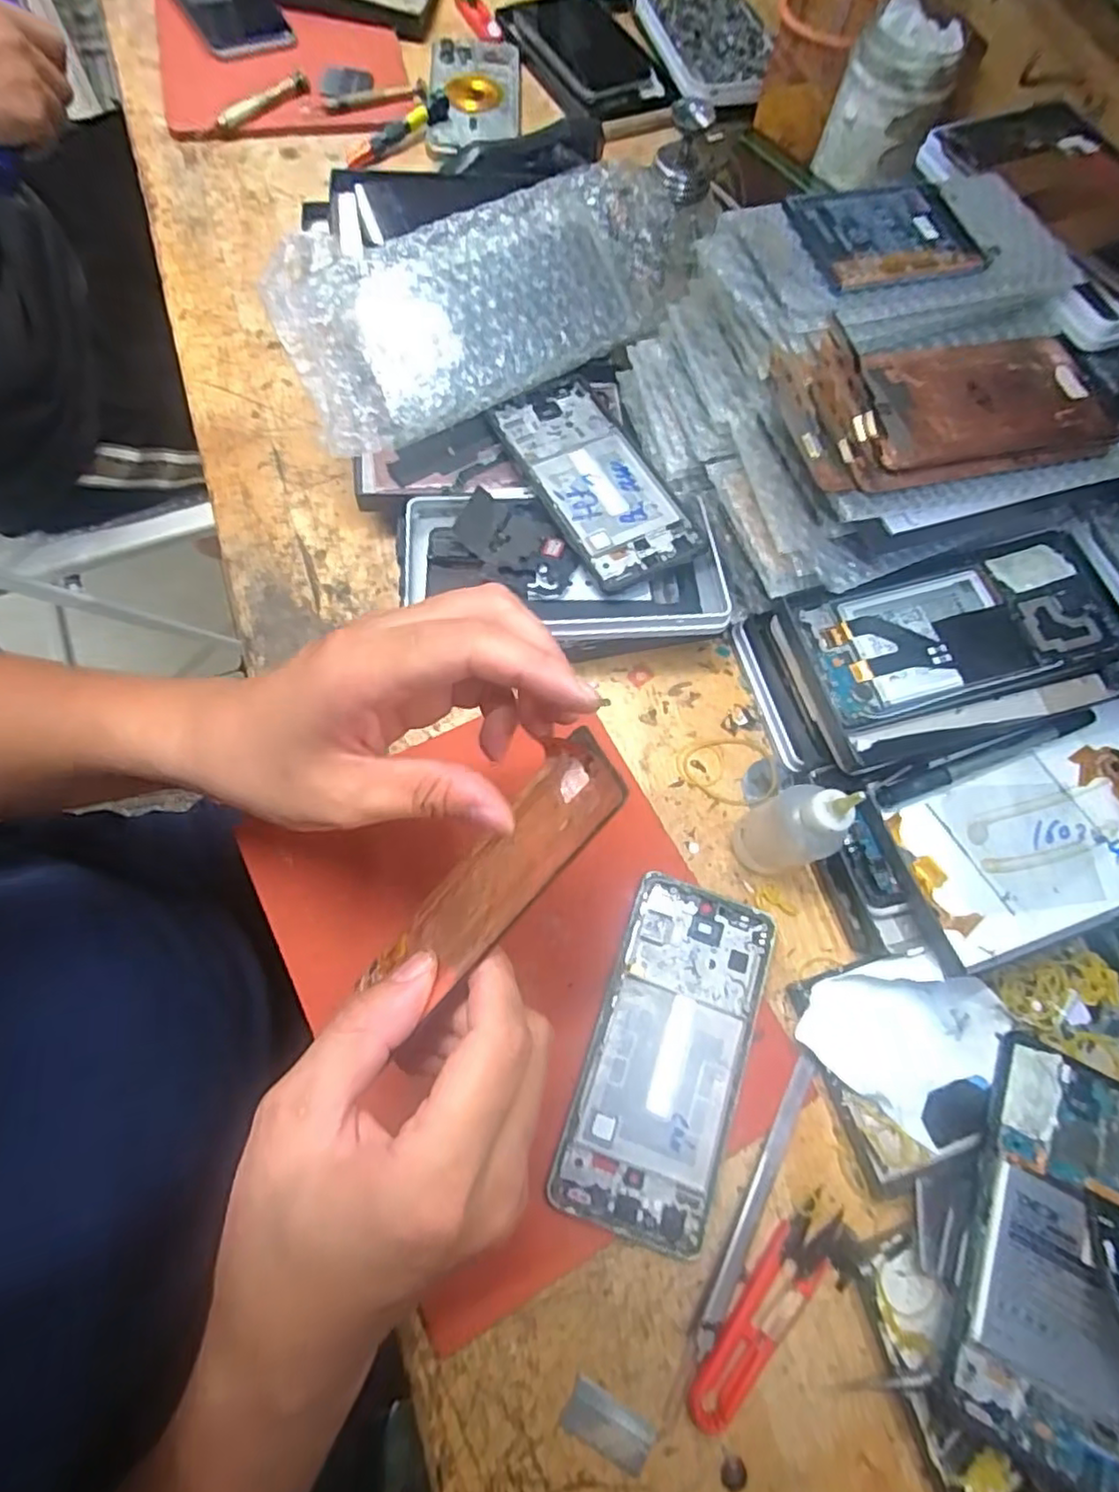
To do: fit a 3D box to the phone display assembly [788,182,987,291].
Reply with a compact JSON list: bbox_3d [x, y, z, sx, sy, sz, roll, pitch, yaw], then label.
[{"bbox_3d":[0.160,-0.251,0.320,0.082,0.009,0.062,-16,72,-10],"label":"phone display assembly"}]

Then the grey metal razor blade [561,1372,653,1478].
[{"bbox_3d":[0.021,0.282,0.272,0.037,0.005,0.019,25,74,6],"label":"grey metal razor blade"}]

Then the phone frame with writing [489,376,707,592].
[{"bbox_3d":[0.022,-0.163,0.404,0.069,0.009,0.151,-28,75,-10],"label":"phone frame with writing"}]

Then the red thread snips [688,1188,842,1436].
[{"bbox_3d":[0.093,0.249,0.291,0.099,0.016,0.026,-41,78,-13],"label":"red thread snips"}]

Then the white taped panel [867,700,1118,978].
[{"bbox_3d":[0.247,0.047,0.337,0.151,0.013,0.091,-19,71,-6],"label":"white taped panel"}]

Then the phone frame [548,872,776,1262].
[{"bbox_3d":[0.054,0.148,0.319,0.071,0.013,0.159,20,73,5],"label":"phone frame"}]

